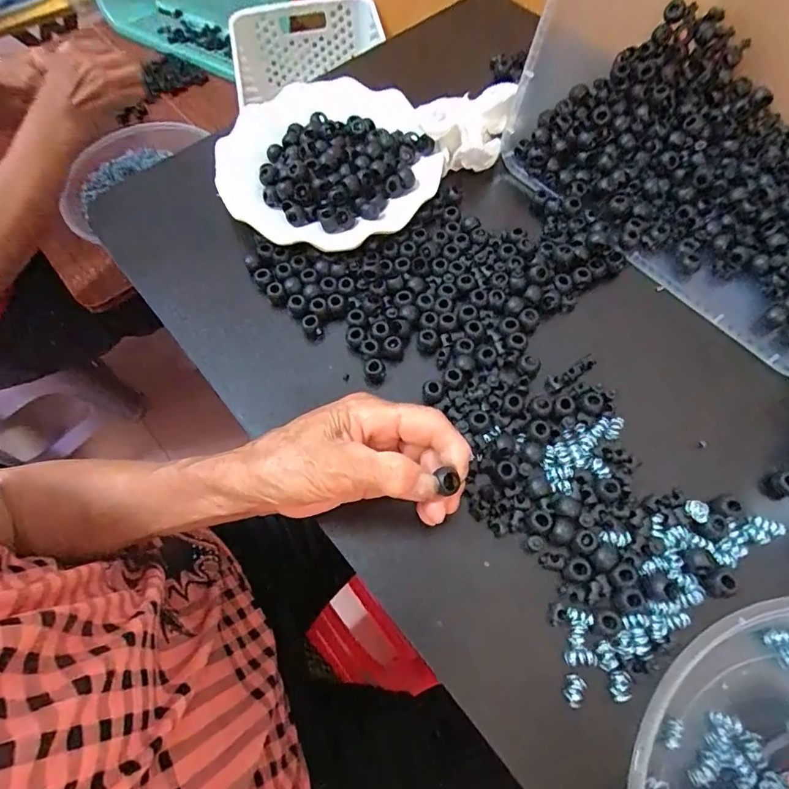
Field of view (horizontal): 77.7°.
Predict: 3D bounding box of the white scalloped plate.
[{"bbox_3d":[-0.054,-0.191,0.402,0.169,0.031,0.163,-1,64,2],"label":"white scalloped plate"}]

